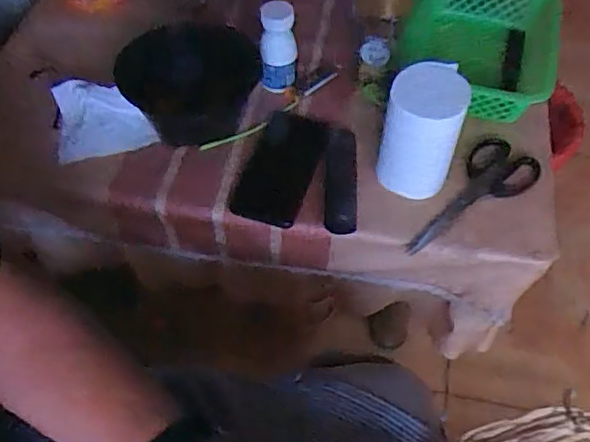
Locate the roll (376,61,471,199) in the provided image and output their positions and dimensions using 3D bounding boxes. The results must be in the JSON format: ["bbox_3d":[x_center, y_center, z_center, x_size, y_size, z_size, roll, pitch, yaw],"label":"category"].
[{"bbox_3d":[0.139,-0.098,0.645,0.079,0.125,0.082,0,55,0],"label":"roll"}]

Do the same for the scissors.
[{"bbox_3d":[0.197,-0.023,0.672,0.193,0.016,0.074,-41,80,-17],"label":"scissors"}]

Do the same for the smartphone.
[{"bbox_3d":[-0.015,-0.065,0.695,0.084,0.014,0.161,16,56,12],"label":"smartphone"}]

